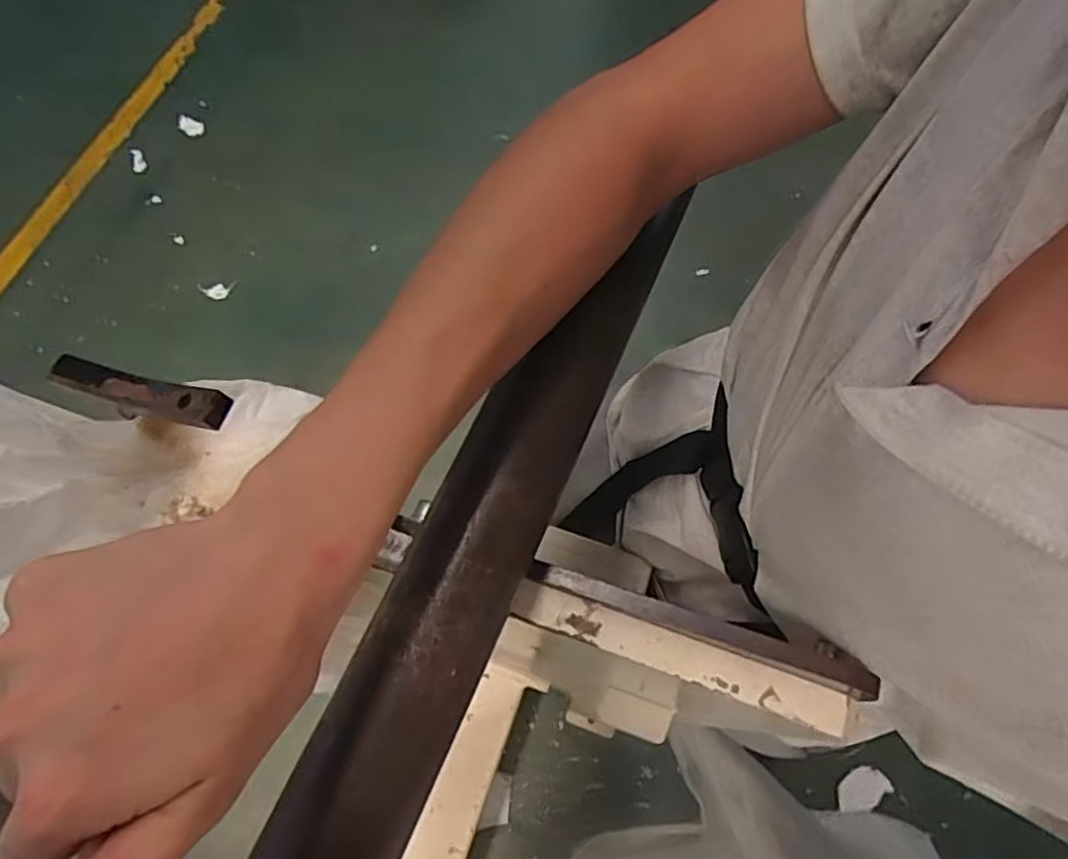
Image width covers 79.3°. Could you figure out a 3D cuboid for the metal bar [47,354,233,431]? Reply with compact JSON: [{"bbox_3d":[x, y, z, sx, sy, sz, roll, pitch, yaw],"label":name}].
[{"bbox_3d":[-0.187,-0.017,0.301,0.105,0.009,0.020,13,67,20],"label":"metal bar"}]

